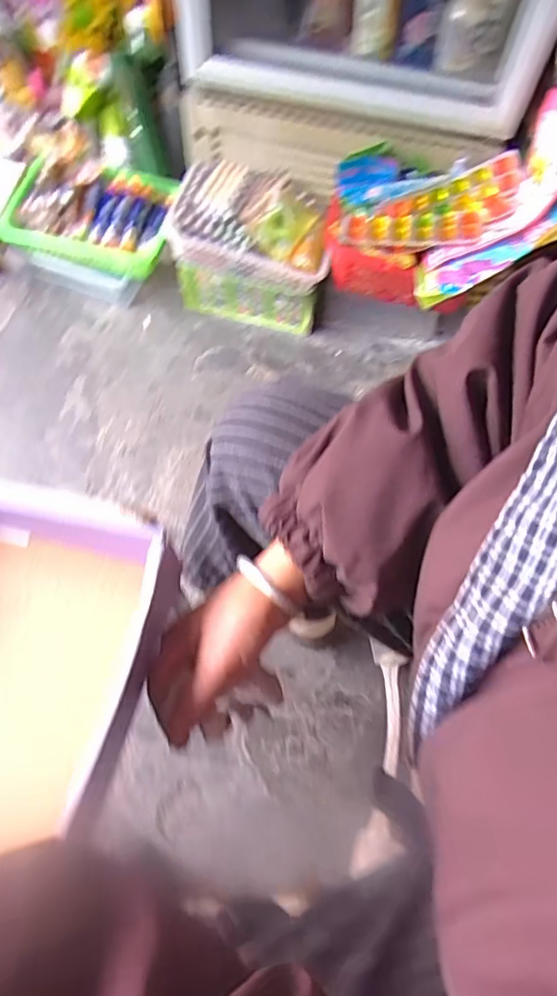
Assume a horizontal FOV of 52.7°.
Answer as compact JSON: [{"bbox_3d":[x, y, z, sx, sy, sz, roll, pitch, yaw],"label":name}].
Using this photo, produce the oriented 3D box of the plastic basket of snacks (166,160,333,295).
[{"bbox_3d":[-0.037,-0.461,0.952,0.267,0.072,0.180,14,66,6],"label":"plastic basket of snacks"}]

